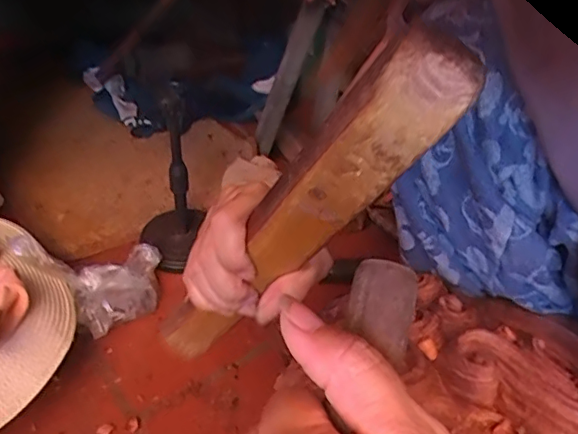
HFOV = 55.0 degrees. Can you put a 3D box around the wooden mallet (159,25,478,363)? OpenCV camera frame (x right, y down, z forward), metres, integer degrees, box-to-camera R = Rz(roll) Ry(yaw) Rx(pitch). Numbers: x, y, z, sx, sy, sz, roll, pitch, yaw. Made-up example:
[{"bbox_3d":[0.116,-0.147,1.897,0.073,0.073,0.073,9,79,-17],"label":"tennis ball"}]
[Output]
[{"bbox_3d":[-0.008,0.016,0.308,0.040,0.290,0.022,43,43,1],"label":"wooden mallet"}]

